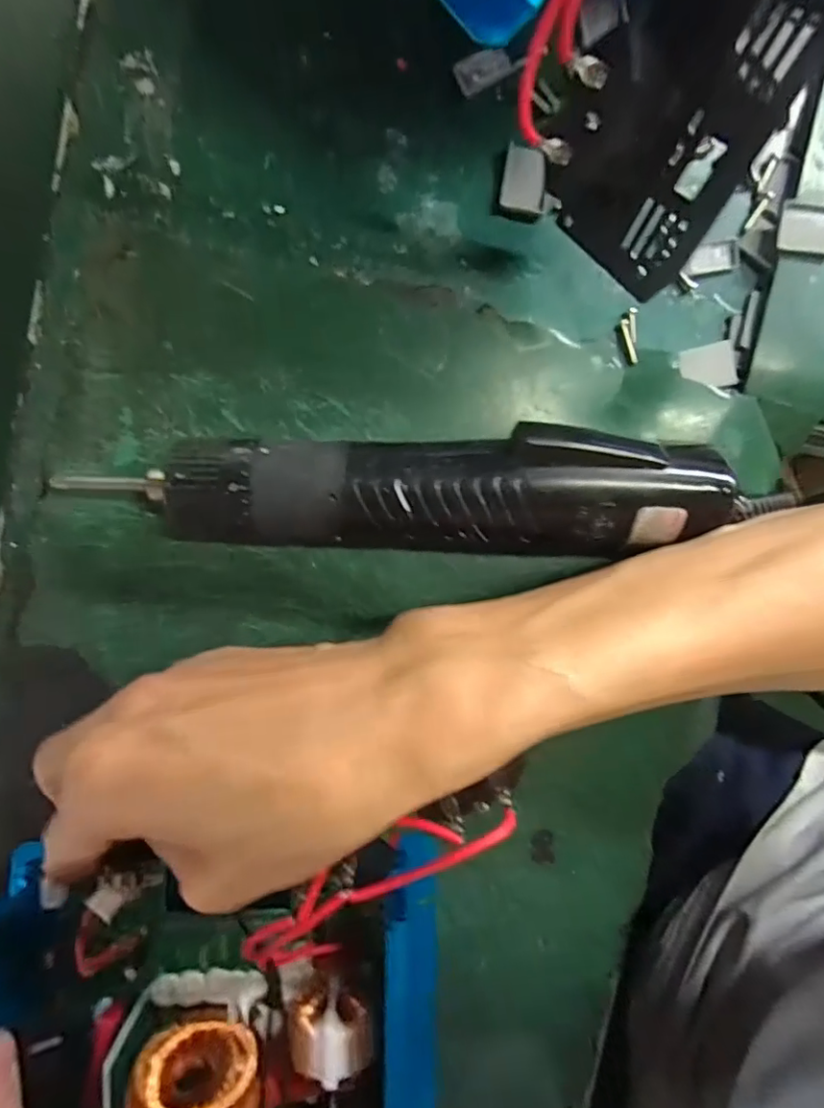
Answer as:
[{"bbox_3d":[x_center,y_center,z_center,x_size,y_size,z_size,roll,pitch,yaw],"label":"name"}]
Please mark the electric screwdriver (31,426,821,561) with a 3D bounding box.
[{"bbox_3d":[0.003,-0.023,0.200,0.221,0.040,0.041,2,94,-2],"label":"electric screwdriver"}]

